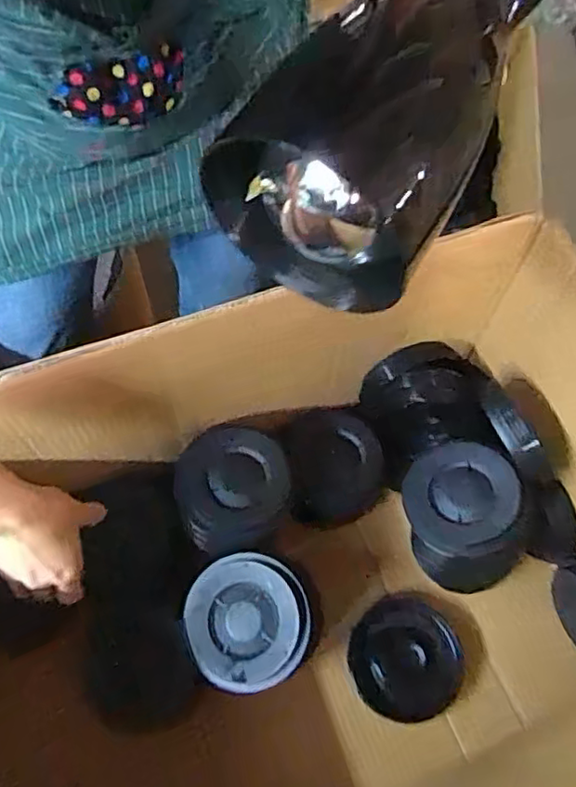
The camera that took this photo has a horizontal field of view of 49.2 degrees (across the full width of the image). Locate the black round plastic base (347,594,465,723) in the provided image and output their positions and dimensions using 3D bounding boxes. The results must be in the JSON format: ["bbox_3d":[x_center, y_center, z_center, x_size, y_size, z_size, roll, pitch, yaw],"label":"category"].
[{"bbox_3d":[0.130,0.297,0.707,0.118,0.032,0.125,1,63,-2],"label":"black round plastic base"}]

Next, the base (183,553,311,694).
[{"bbox_3d":[-0.039,0.219,0.610,0.119,0.028,0.119,-7,65,16],"label":"base"}]

